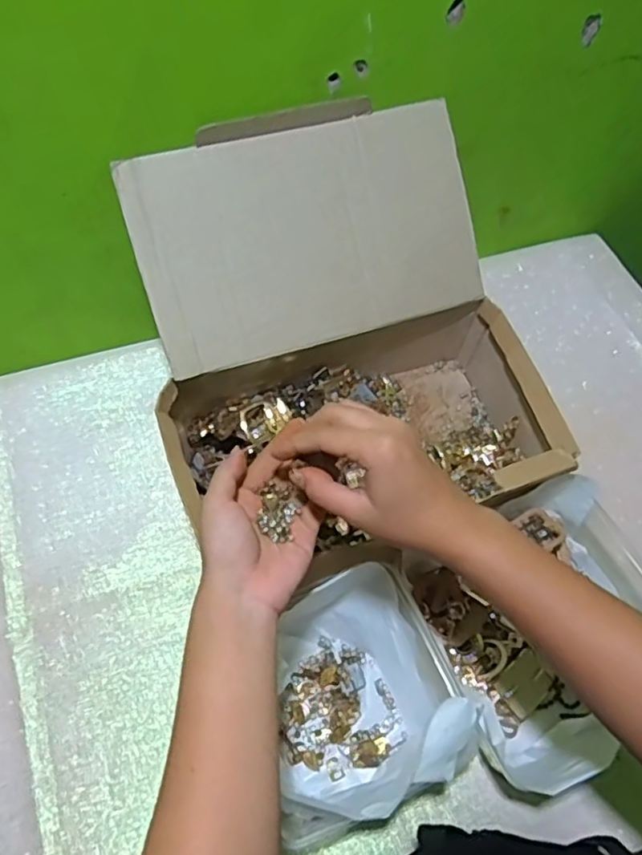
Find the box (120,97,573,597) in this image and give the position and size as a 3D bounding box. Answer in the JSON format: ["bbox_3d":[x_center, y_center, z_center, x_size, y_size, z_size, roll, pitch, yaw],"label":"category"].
[{"bbox_3d":[0.017,-0.073,0.567,0.334,0.223,0.329,-15,60,-11],"label":"box"}]

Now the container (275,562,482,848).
[{"bbox_3d":[0.023,0.205,0.480,0.145,0.081,0.156,-22,61,-15],"label":"container"}]

